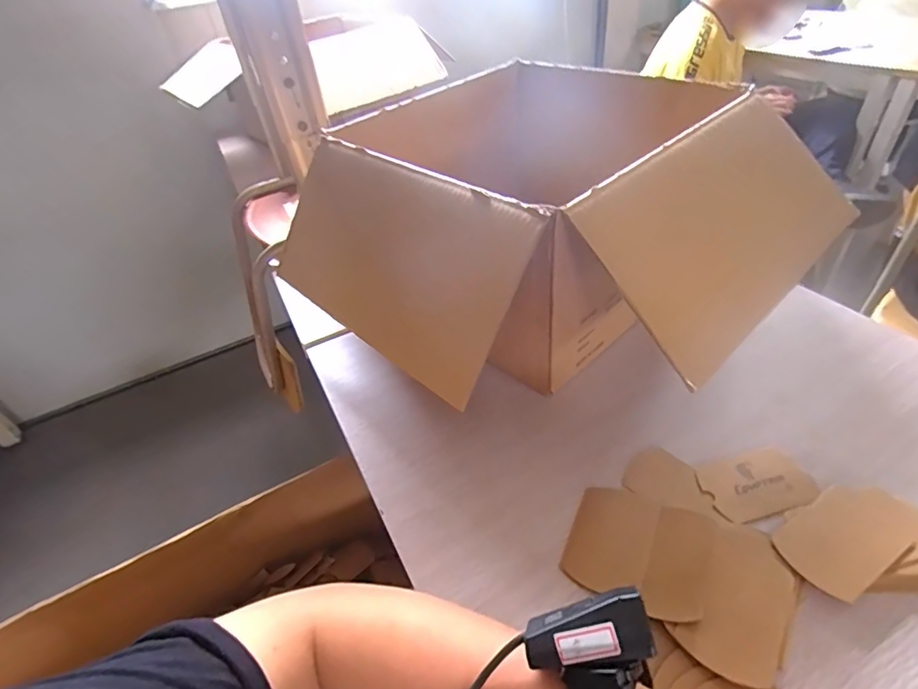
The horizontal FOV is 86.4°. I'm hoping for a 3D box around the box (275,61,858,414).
[{"bbox_3d":[0.101,-0.147,0.604,0.507,0.226,0.513,-35,47,-27],"label":"box"}]

